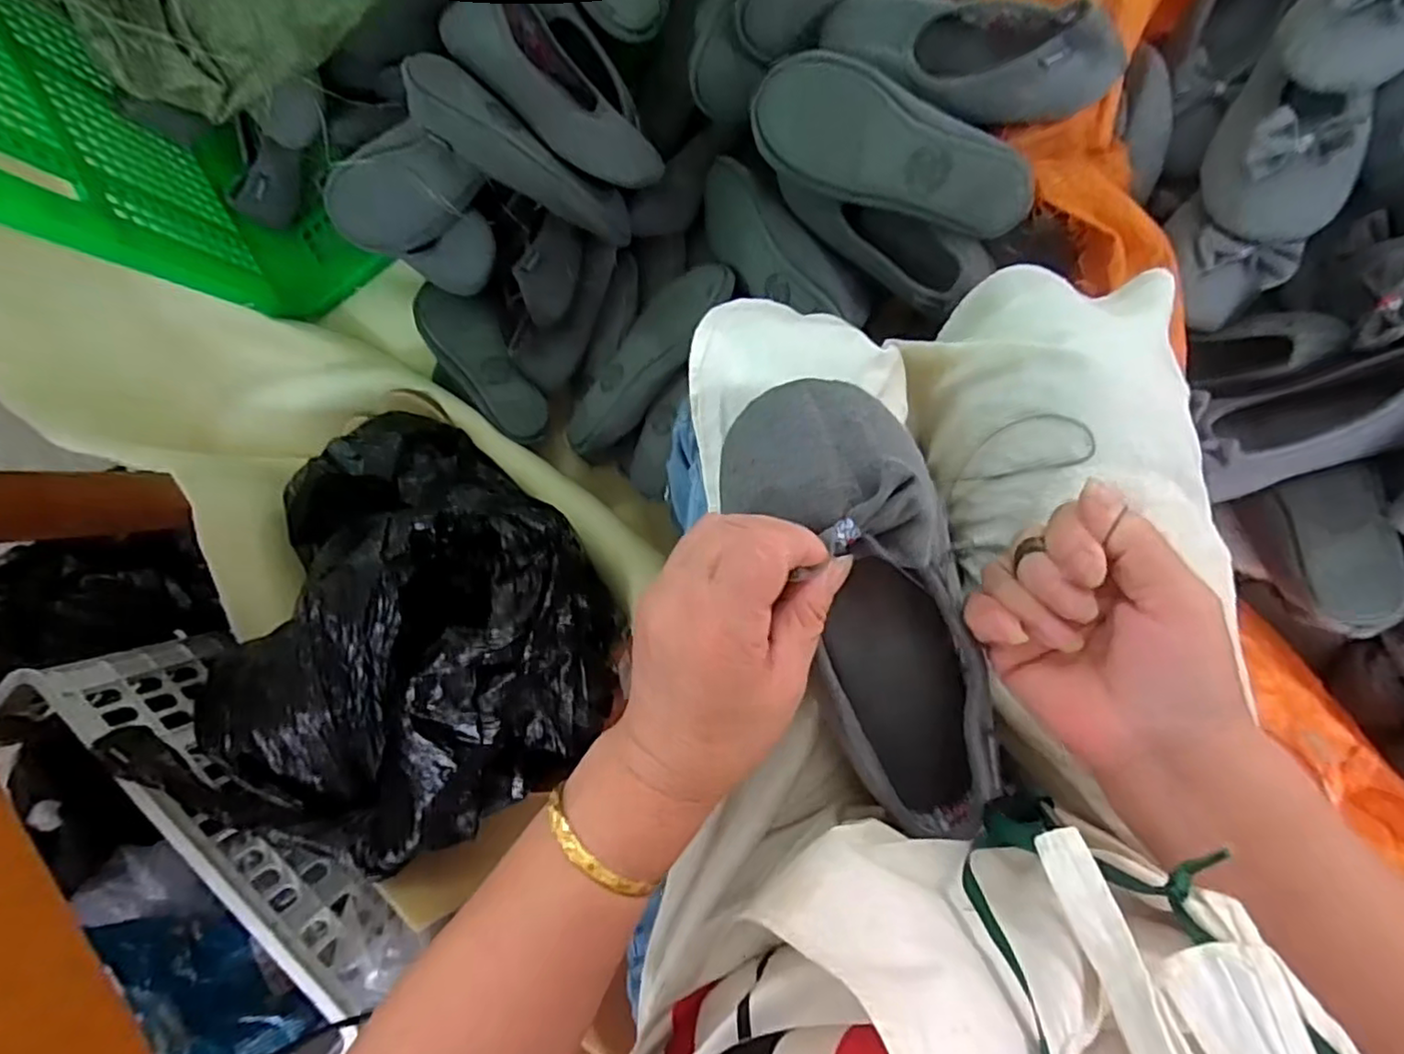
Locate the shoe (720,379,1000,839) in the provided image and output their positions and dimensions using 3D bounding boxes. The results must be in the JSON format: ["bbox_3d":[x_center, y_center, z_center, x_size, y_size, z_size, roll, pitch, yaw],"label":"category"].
[{"bbox_3d":[0.079,0.034,0.310,0.081,0.057,0.206,-22,99,8],"label":"shoe"}]

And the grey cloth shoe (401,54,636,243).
[{"bbox_3d":[-0.174,-0.365,0.660,0.244,0.044,0.062,28,97,-27],"label":"grey cloth shoe"}]

